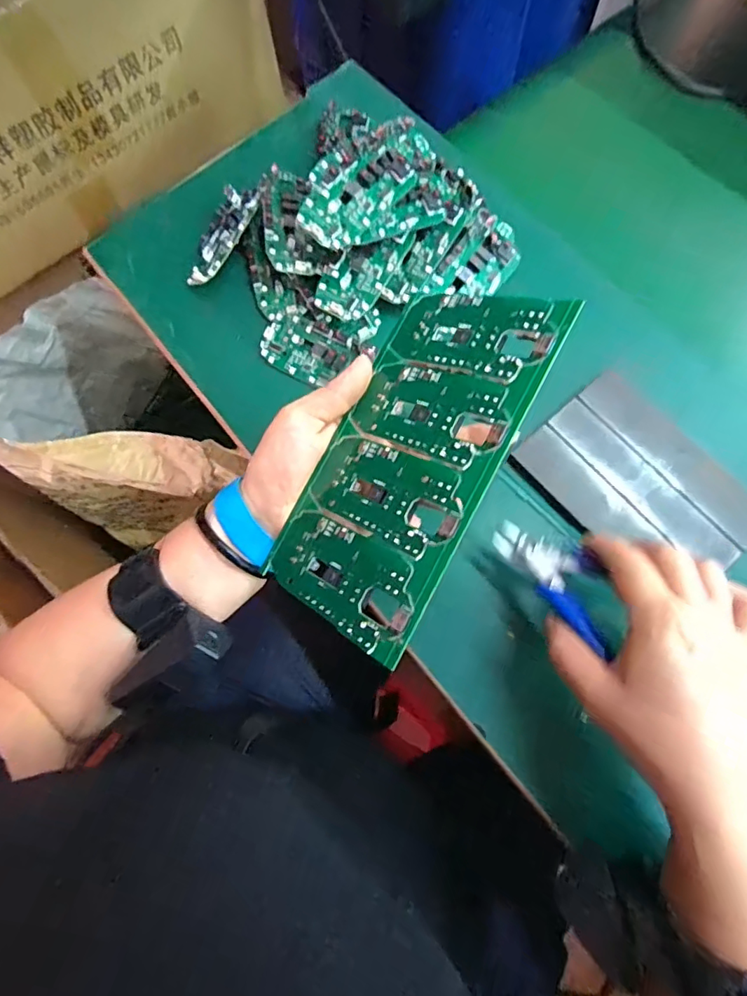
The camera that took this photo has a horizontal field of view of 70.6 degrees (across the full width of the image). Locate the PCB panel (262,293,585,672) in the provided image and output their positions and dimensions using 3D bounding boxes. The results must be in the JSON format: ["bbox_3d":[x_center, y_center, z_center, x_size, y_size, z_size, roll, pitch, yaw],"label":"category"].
[{"bbox_3d":[0.018,-0.023,0.274,0.105,0.004,0.188,24,83,42],"label":"PCB panel"}]

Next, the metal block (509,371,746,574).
[{"bbox_3d":[0.184,-0.008,0.365,0.102,0.007,0.148,-40,76,-9],"label":"metal block"}]

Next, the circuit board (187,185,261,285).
[{"bbox_3d":[-0.124,-0.214,0.431,0.041,0.010,0.089,22,82,30],"label":"circuit board"}]

